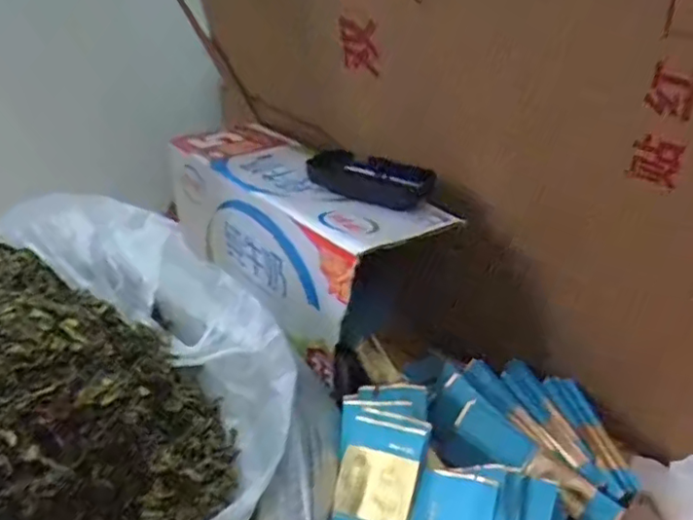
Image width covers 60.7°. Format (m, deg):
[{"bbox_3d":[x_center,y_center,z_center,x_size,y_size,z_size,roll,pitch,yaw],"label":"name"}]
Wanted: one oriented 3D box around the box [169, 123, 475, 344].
[{"bbox_3d":[-0.052,-0.031,0.598,0.109,0.129,0.326,-16,34,-33],"label":"box"}]

